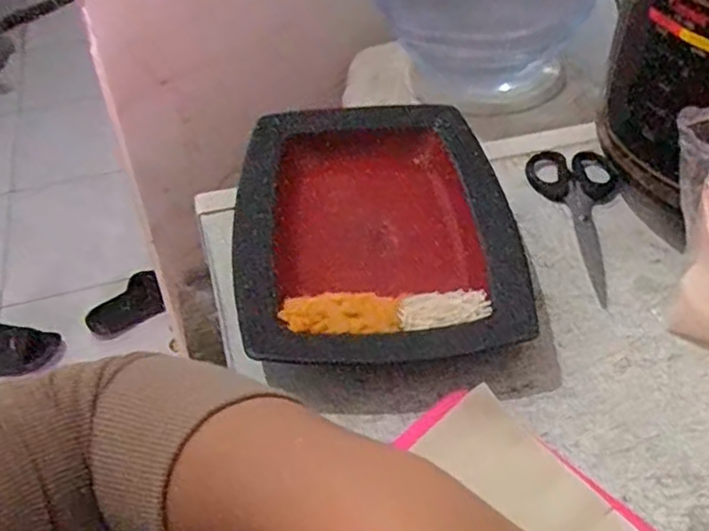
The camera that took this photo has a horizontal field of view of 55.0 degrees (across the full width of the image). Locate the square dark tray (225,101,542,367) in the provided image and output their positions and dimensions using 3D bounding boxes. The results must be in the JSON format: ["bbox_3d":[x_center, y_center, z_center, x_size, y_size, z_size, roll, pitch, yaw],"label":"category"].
[{"bbox_3d":[0.013,-0.029,0.438,0.173,0.029,0.230,-4,43,-2],"label":"square dark tray"}]

